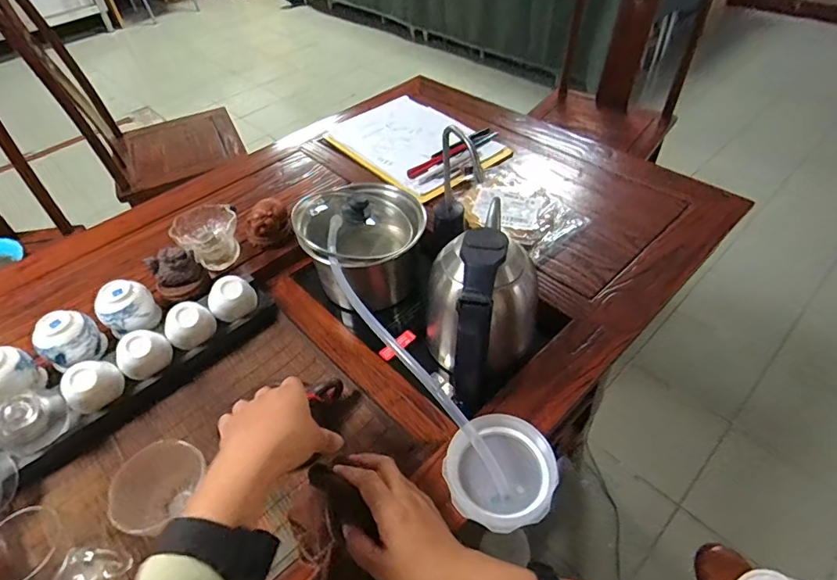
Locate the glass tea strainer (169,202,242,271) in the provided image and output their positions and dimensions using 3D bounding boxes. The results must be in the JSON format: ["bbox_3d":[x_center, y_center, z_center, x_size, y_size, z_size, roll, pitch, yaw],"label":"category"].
[{"bbox_3d":[-0.318,-0.082,0.719,0.087,0.066,0.089,-2,47,3],"label":"glass tea strainer"}]

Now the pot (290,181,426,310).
[{"bbox_3d":[-0.078,-0.065,0.704,0.173,0.169,0.162,-2,47,3],"label":"pot"}]

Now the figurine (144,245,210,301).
[{"bbox_3d":[-0.339,-0.022,0.668,0.065,0.066,0.051,-20,49,-13],"label":"figurine"}]

